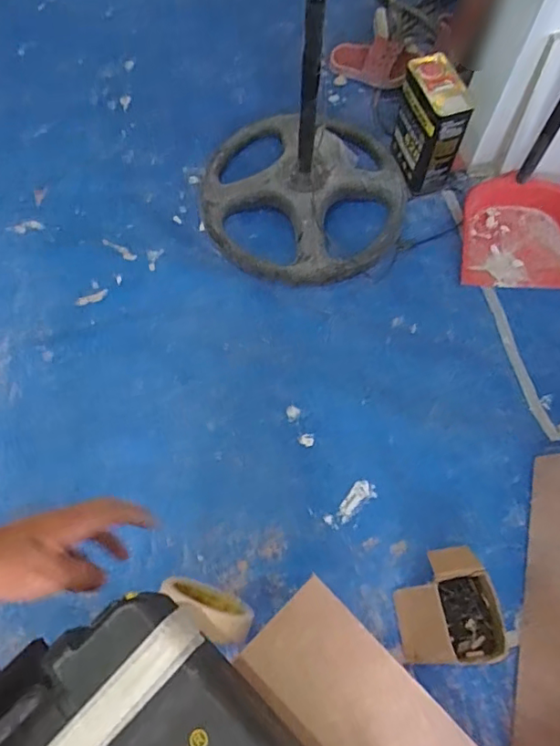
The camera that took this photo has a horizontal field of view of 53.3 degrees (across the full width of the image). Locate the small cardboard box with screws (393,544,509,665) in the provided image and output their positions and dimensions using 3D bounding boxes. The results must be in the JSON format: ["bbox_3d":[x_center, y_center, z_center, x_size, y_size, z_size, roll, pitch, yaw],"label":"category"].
[{"bbox_3d":[0.285,0.399,0.953,0.166,0.063,0.177,-8,66,-3],"label":"small cardboard box with screws"}]

